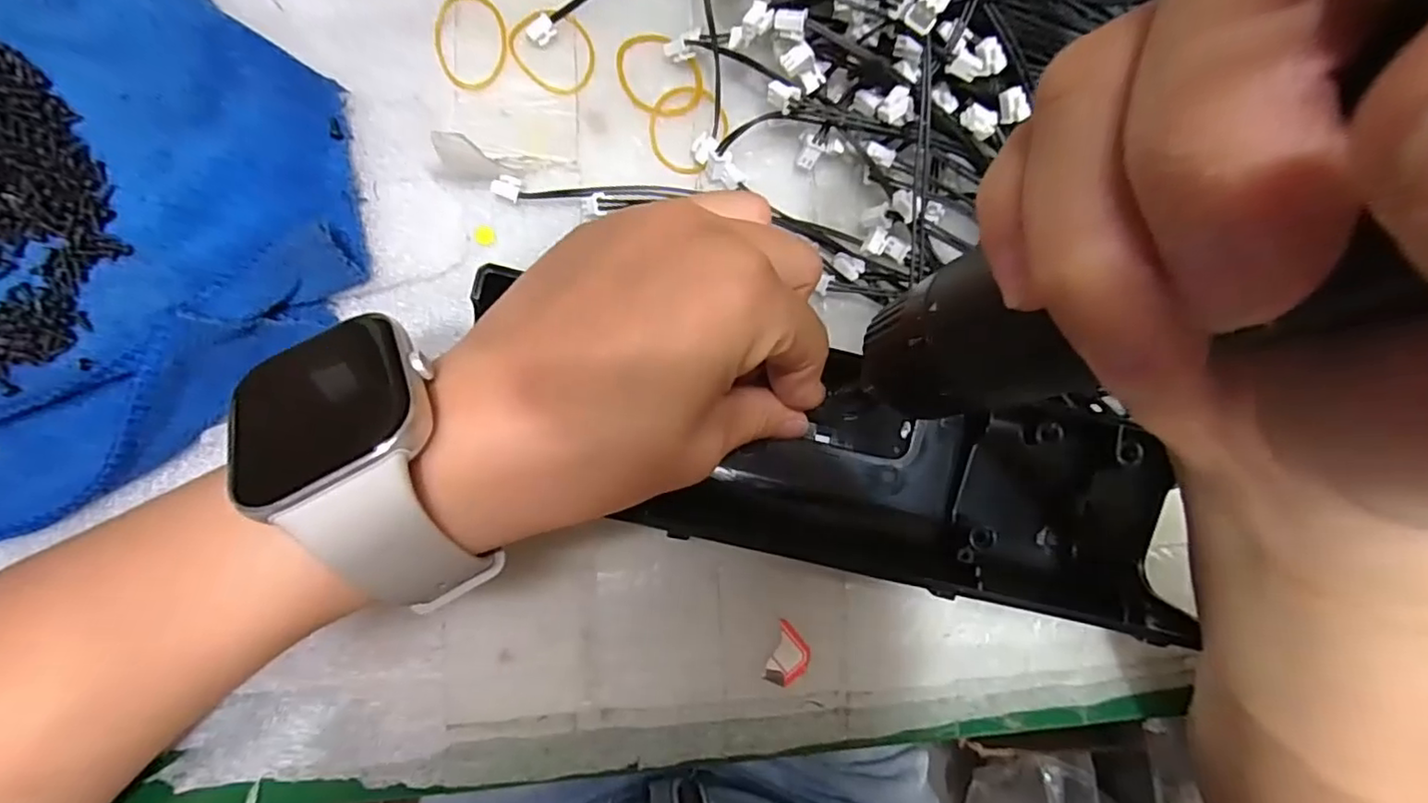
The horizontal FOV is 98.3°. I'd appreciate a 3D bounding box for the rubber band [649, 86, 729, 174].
[{"bbox_3d":[-0.009,-0.099,0.220,0.027,0.004,0.030,34,83,-4],"label":"rubber band"}]

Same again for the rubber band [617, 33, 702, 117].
[{"bbox_3d":[-0.020,-0.117,0.220,0.034,0.006,0.025,42,82,-3],"label":"rubber band"}]

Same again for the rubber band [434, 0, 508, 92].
[{"bbox_3d":[-0.084,-0.127,0.215,0.024,0.004,0.035,-1,86,-6],"label":"rubber band"}]

